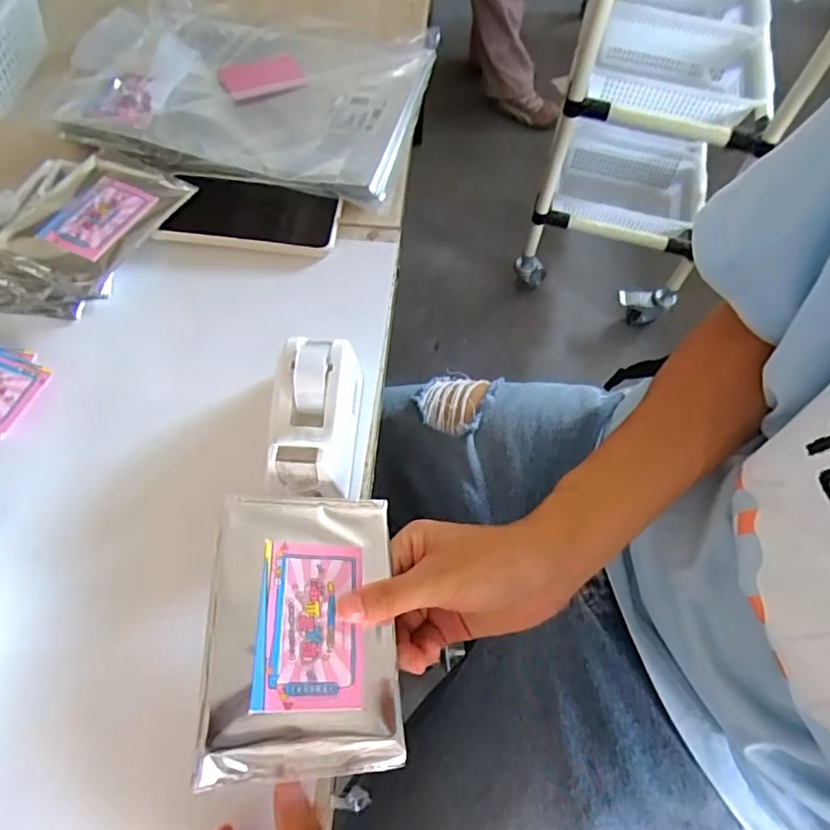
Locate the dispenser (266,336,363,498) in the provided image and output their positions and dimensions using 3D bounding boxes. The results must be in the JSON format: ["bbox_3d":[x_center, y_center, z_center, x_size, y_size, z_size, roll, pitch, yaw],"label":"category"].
[{"bbox_3d":[-0.067,0.003,0.381,0.056,0.058,0.108,2,62,-2],"label":"dispenser"}]

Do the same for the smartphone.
[{"bbox_3d":[-0.143,-0.183,0.504,0.148,0.014,0.080,5,62,0],"label":"smartphone"}]

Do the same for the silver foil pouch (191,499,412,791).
[{"bbox_3d":[-0.059,0.112,0.300,0.097,0.015,0.140,5,56,-19],"label":"silver foil pouch"}]

